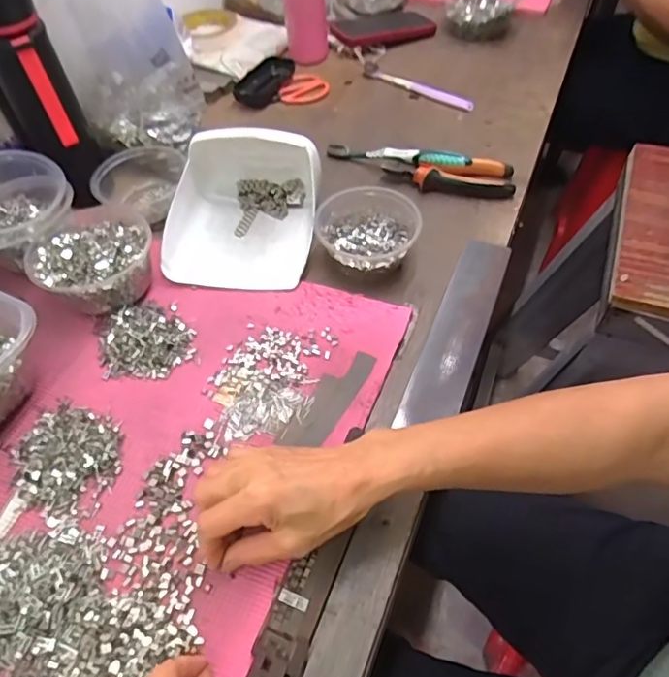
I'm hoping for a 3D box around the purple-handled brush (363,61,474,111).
[{"bbox_3d":[0.118,-0.371,0.790,0.188,0.013,0.010,32,60,23],"label":"purple-handled brush"}]

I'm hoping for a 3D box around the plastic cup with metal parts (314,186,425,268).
[{"bbox_3d":[0.034,-0.108,0.568,0.103,0.047,0.094,-1,53,2],"label":"plastic cup with metal parts"}]

